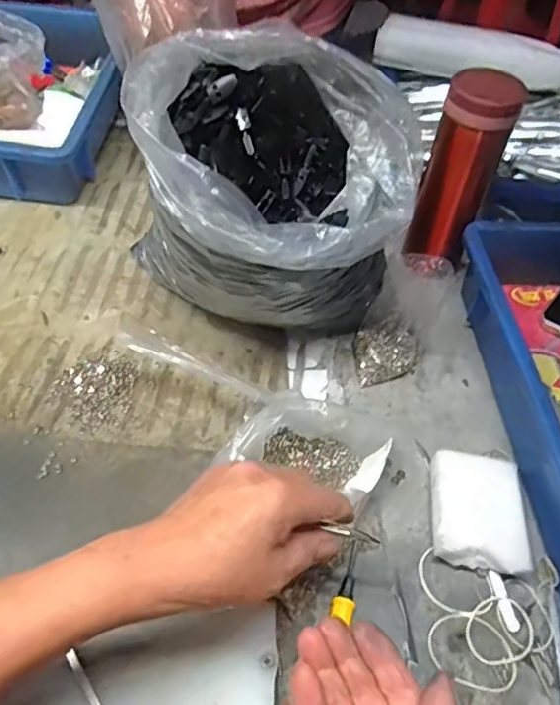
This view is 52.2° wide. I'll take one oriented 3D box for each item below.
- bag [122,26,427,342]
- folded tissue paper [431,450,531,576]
[{"bbox_3d":[-0.012,-0.113,0.440,0.172,0.199,0.187,-22,57,-20],"label":"bag"},{"bbox_3d":[0.139,0.113,0.409,0.061,0.028,0.083,9,52,4],"label":"folded tissue paper"}]

